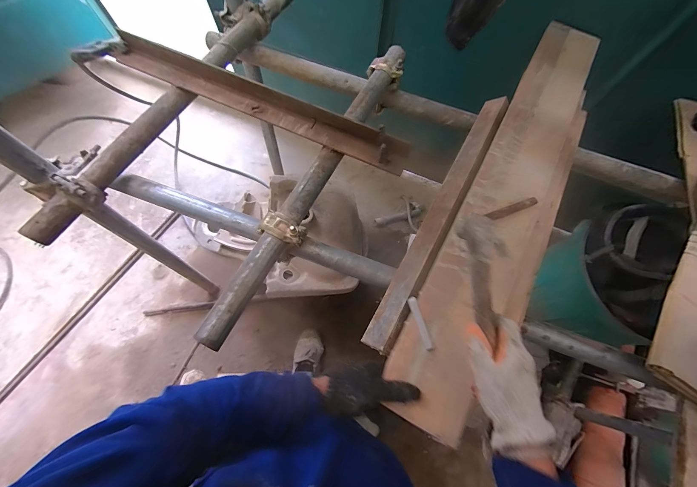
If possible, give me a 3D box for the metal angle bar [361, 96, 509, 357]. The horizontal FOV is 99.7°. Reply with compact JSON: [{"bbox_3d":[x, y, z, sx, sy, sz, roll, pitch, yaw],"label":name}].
[{"bbox_3d":[0.211,-0.081,0.622,0.062,0.045,0.661,29,72,8],"label":"metal angle bar"}]

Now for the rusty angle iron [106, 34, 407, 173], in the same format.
[{"bbox_3d":[-0.188,-0.297,0.605,0.666,0.063,0.058,23,71,6],"label":"rusty angle iron"}]

